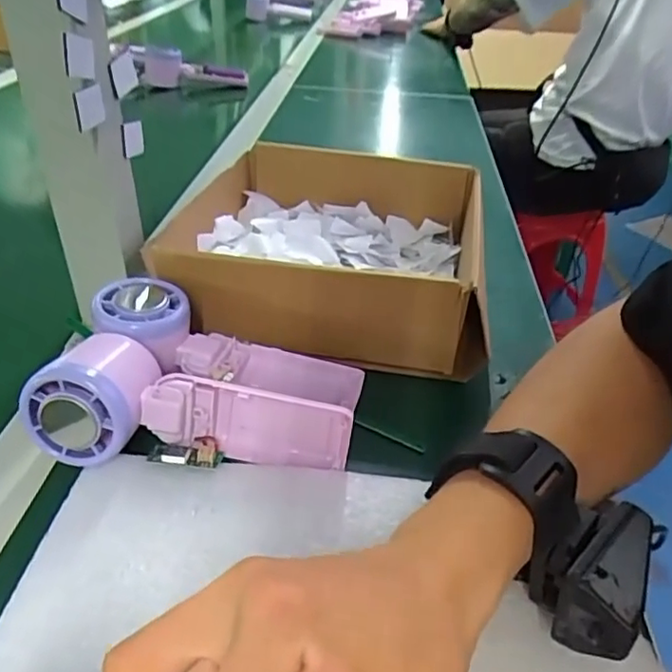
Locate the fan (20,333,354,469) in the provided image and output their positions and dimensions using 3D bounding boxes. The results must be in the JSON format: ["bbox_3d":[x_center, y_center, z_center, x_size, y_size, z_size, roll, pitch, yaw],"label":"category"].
[{"bbox_3d":[-0.074,0.036,0.320,0.160,0.055,0.057,6,36,2],"label":"fan"}]

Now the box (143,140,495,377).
[{"bbox_3d":[0.000,-0.070,0.466,0.220,0.073,0.215,7,36,3],"label":"box"}]

